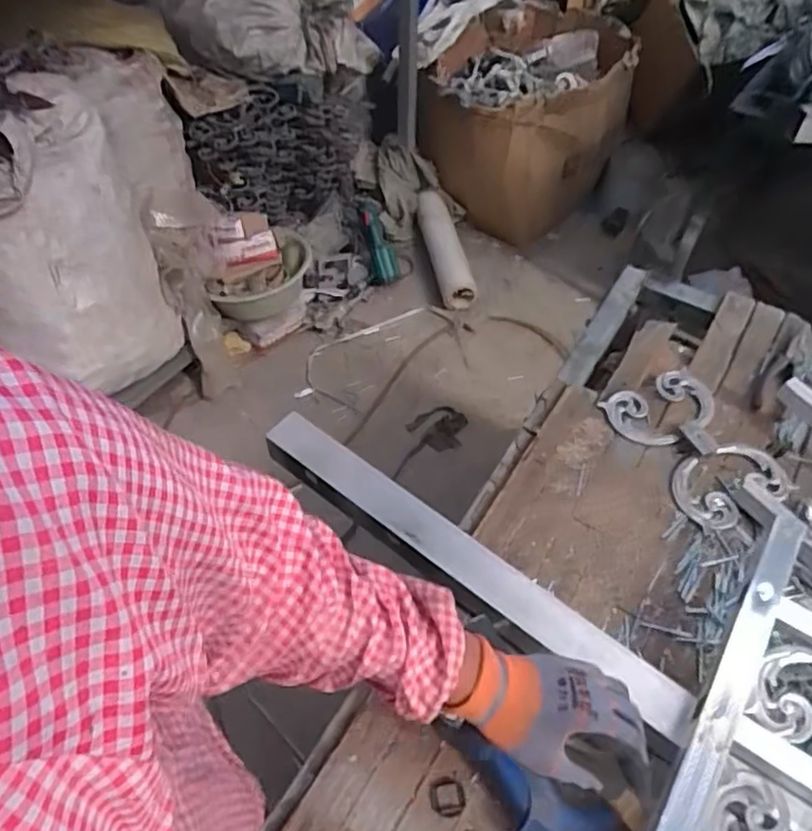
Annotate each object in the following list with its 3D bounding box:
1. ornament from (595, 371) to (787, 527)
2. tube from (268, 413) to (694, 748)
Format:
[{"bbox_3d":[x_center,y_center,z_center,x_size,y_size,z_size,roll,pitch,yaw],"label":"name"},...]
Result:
[{"bbox_3d":[0.383,0.034,0.875,0.159,0.020,0.222,-21,56,-16],"label":"ornament"},{"bbox_3d":[0.059,0.153,0.723,0.532,0.028,0.059,33,59,19],"label":"tube"}]

